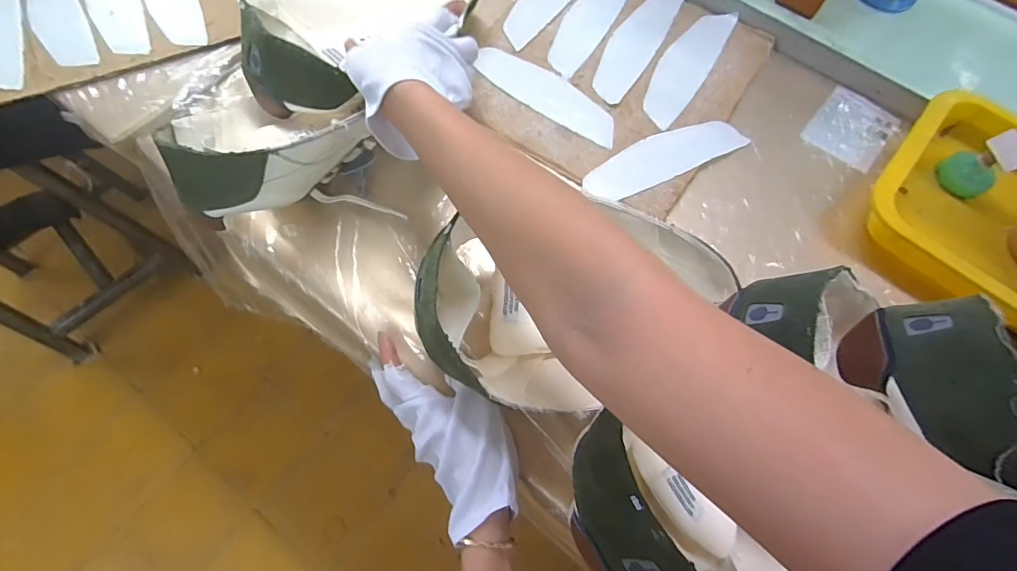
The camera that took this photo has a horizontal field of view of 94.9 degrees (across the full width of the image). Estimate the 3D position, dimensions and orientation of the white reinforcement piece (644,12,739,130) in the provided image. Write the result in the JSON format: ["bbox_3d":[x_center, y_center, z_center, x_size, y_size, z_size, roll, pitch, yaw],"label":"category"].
[{"bbox_3d":[0.194,-0.242,0.511,0.052,0.004,0.179,32,73,16],"label":"white reinforcement piece"}]

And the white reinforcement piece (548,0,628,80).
[{"bbox_3d":[0.093,-0.304,0.532,0.050,0.004,0.174,29,73,8],"label":"white reinforcement piece"}]

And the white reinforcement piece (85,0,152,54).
[{"bbox_3d":[-0.430,-0.309,0.510,0.050,0.004,0.171,-27,71,-12],"label":"white reinforcement piece"}]

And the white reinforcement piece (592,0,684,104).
[{"bbox_3d":[0.142,-0.270,0.521,0.052,0.005,0.181,28,70,9],"label":"white reinforcement piece"}]

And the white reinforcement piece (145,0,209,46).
[{"bbox_3d":[-0.376,-0.325,0.520,0.051,0.004,0.172,-24,71,-11],"label":"white reinforcement piece"}]

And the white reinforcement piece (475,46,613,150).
[{"bbox_3d":[0.042,-0.203,0.491,0.165,0.007,0.048,33,72,8],"label":"white reinforcement piece"}]

